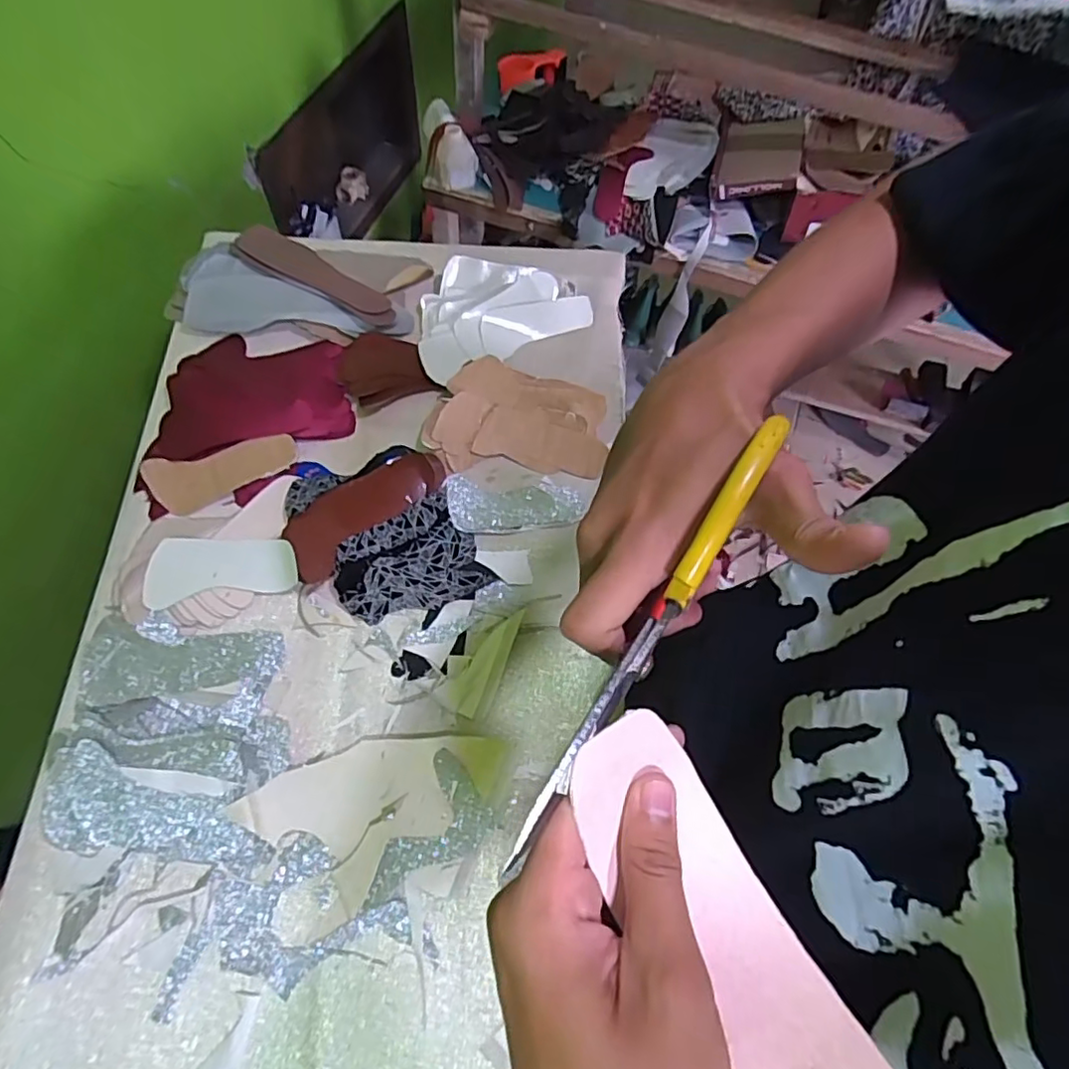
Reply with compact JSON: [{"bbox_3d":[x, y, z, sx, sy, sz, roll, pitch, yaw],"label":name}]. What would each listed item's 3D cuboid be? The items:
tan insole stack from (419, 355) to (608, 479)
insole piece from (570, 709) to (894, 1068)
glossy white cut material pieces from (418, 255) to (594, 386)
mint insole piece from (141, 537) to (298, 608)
[{"bbox_3d":[-0.018,-0.147,0.767,0.217,0.044,0.132,11,64,2],"label":"tan insole stack"},{"bbox_3d":[0.060,0.135,0.190,0.060,0.024,0.154,-17,60,-11],"label":"insole piece"},{"bbox_3d":[-0.059,-0.319,0.838,0.252,0.034,0.152,-29,69,-16],"label":"glossy white cut material pieces"},{"bbox_3d":[-0.338,0.034,0.652,0.156,0.017,0.068,-8,86,-4],"label":"mint insole piece"}]

